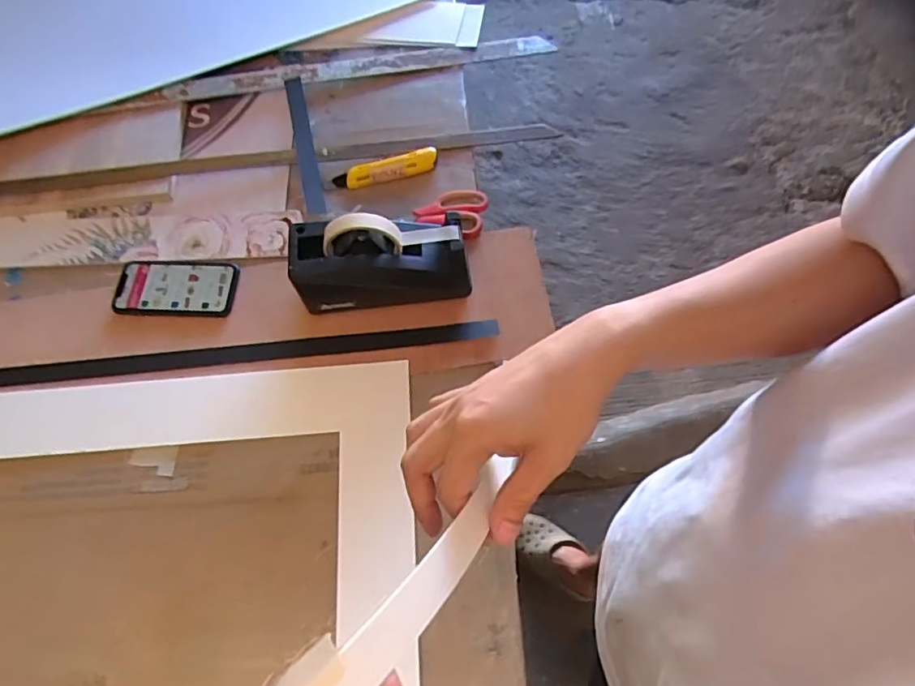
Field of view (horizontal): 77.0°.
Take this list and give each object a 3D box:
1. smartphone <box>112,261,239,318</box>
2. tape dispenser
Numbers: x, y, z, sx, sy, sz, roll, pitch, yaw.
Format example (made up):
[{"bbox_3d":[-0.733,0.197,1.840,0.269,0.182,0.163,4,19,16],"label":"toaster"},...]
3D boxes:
[{"bbox_3d":[-0.356,-0.070,0.727,0.148,0.012,0.080,1,65,2],"label":"smartphone"},{"bbox_3d":[-0.090,-0.097,0.669,0.197,0.116,0.073,-7,65,-1],"label":"tape dispenser"}]

